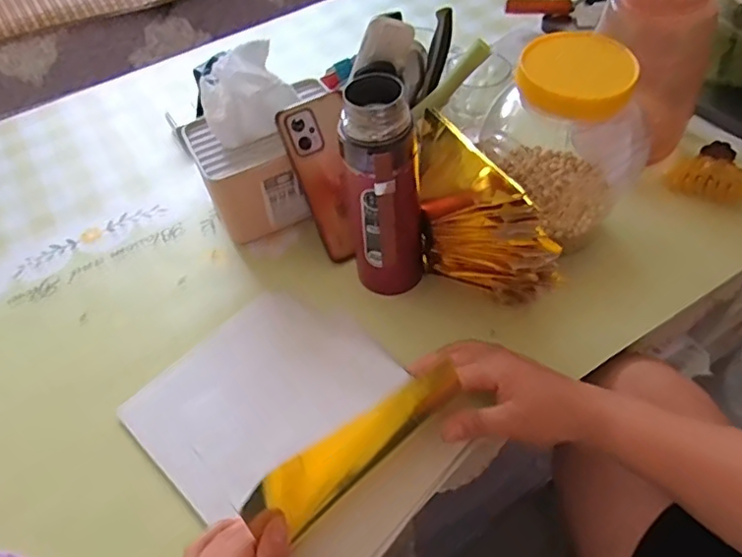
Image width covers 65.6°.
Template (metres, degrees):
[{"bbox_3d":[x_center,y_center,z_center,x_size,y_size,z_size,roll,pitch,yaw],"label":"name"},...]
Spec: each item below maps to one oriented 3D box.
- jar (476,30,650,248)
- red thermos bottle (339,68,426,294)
[{"bbox_3d":[0.186,-0.136,0.546,0.116,0.165,0.119,-2,52,3],"label":"jar"},{"bbox_3d":[0.014,-0.065,0.514,0.069,0.218,0.061,-1,52,4],"label":"red thermos bottle"}]

